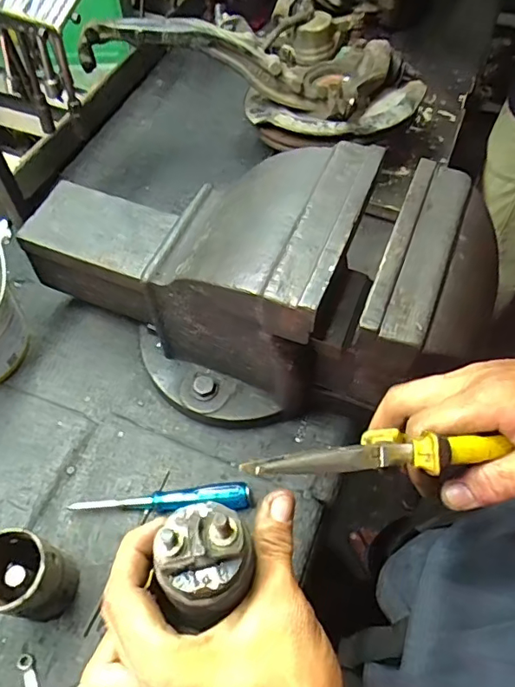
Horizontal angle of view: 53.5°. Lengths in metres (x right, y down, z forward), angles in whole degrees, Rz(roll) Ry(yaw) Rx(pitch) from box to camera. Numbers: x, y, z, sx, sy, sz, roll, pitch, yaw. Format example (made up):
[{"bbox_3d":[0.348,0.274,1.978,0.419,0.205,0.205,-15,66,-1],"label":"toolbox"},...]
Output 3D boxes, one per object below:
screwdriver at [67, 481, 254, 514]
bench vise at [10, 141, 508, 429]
[{"bbox_3d":[-0.105,0.172,0.563,0.191,0.029,0.027,-2,59,-2],"label":"screwdriver"},{"bbox_3d":[-0.036,-0.063,0.542,0.478,0.248,0.204,14,60,7],"label":"bench vise"}]

